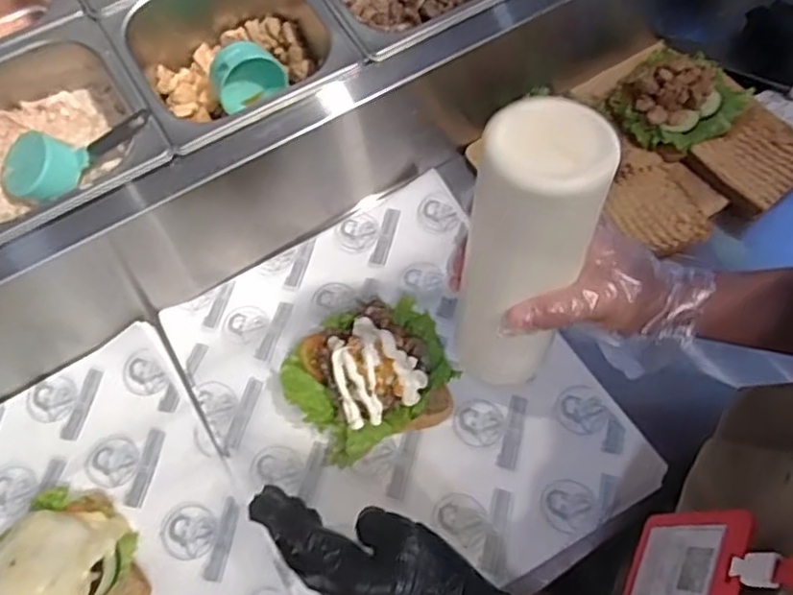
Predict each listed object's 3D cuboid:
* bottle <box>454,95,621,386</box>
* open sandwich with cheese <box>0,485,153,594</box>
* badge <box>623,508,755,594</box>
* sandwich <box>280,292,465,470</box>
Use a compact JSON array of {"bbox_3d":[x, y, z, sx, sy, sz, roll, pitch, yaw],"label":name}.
[{"bbox_3d":[0.071,-0.016,0.392,0.067,0.193,0.060,26,53,14],"label":"bottle"},{"bbox_3d":[-0.256,0.208,0.486,0.114,0.048,0.115,34,69,17],"label":"open sandwich with cheese"},{"bbox_3d":[0.169,0.161,0.392,0.005,0.112,0.068,27,68,1],"label":"badge"},{"bbox_3d":[-0.021,0.057,0.550,0.141,0.057,0.122,-26,65,-11],"label":"sandwich"}]

